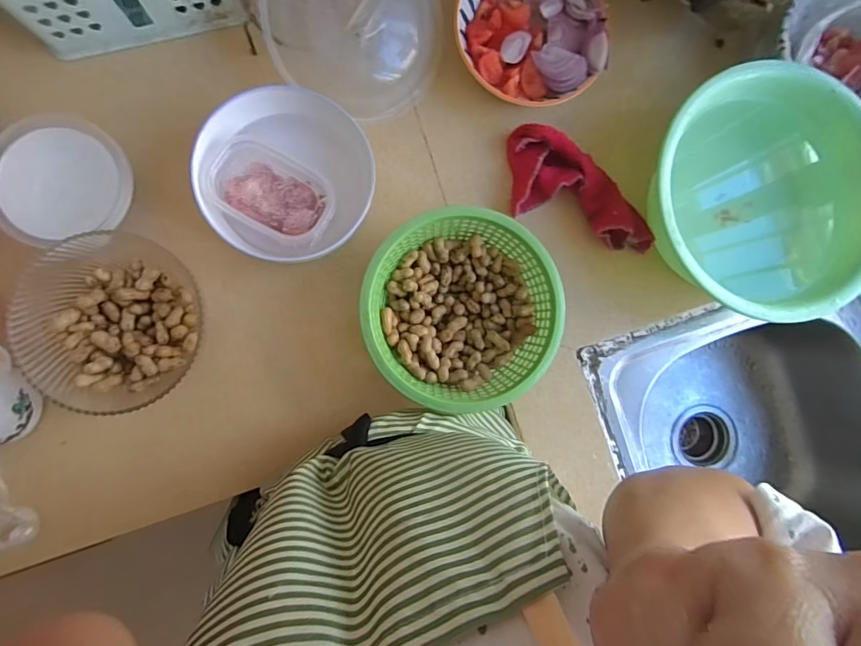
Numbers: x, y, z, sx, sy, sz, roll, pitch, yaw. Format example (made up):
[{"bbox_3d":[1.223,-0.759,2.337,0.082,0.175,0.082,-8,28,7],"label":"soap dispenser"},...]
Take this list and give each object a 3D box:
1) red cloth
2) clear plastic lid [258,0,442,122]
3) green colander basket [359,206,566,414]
[{"bbox_3d":[0.177,-0.155,0.520,0.194,0.031,0.094,18,87,-6],"label":"red cloth"},{"bbox_3d":[-0.071,-0.323,0.469,0.185,0.050,0.179,-5,105,-21],"label":"clear plastic lid"},{"bbox_3d":[0.028,-0.012,0.485,0.197,0.088,0.189,0,89,-7],"label":"green colander basket"}]

